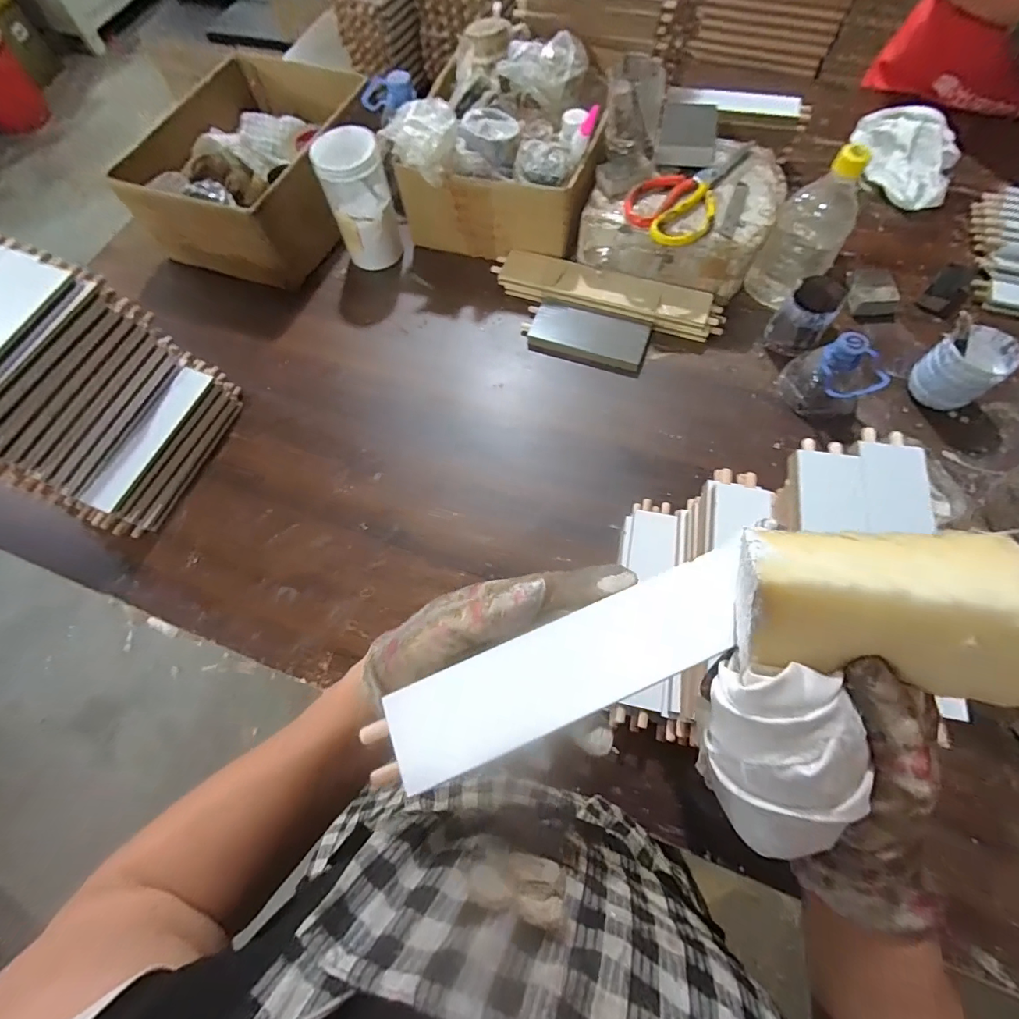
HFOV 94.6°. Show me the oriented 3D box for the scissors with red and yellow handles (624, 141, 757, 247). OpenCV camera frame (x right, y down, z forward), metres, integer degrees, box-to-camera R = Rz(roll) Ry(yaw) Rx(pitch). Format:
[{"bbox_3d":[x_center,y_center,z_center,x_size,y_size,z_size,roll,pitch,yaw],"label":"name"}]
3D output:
[{"bbox_3d":[0.230,-0.414,0.602,0.106,0.021,0.198,30,73,15],"label":"scissors with red and yellow handles"}]

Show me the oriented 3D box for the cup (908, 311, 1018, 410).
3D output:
[{"bbox_3d":[0.530,-0.167,0.555,0.073,0.079,0.080,-1,68,3],"label":"cup"}]

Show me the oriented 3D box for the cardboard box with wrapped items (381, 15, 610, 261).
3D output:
[{"bbox_3d":[0.004,-0.522,0.676,0.254,0.164,0.304,11,69,8],"label":"cardboard box with wrapped items"}]

